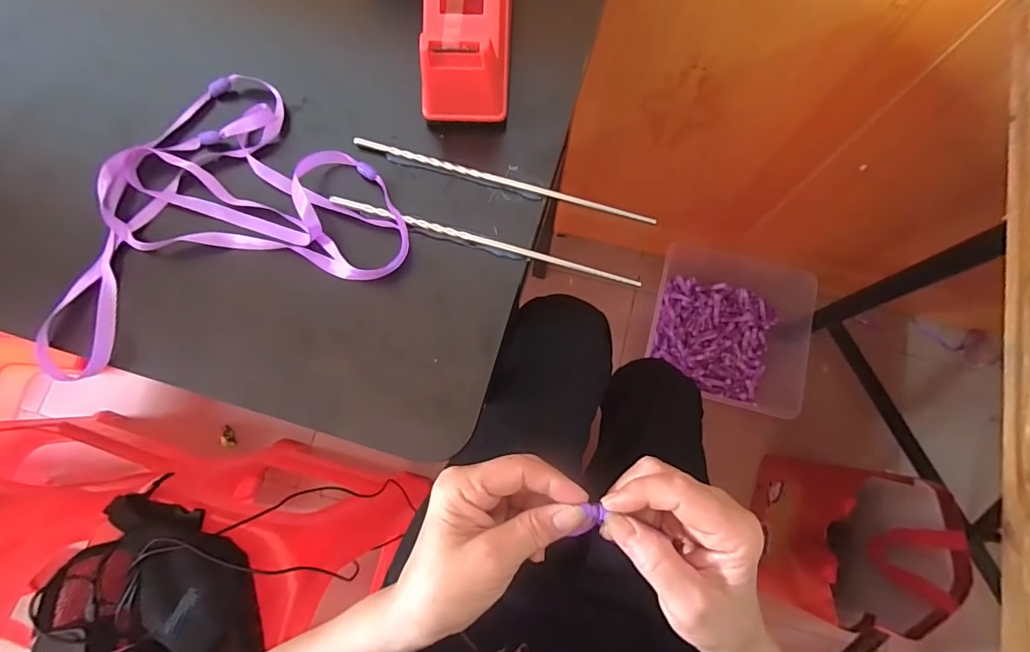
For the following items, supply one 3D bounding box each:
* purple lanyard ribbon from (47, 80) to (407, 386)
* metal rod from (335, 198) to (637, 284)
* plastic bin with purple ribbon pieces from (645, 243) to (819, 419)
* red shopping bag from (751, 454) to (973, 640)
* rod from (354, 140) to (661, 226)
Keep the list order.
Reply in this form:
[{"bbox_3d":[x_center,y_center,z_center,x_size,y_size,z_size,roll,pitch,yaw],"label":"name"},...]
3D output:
[{"bbox_3d":[-0.216,-0.091,0.334,0.244,0.025,0.188,-19,76,-3],"label":"purple lanyard ribbon"},{"bbox_3d":[-0.023,-0.060,0.336,0.220,0.007,0.007,16,77,5],"label":"metal rod"},{"bbox_3d":[0.427,-0.001,1.000,0.305,0.120,0.300,19,77,6],"label":"plastic bin with purple ribbon pieces"},{"bbox_3d":[0.536,0.349,0.803,0.199,0.240,0.219,15,77,5],"label":"red shopping bag"},{"bbox_3d":[-0.012,-0.105,0.348,0.215,0.005,0.007,16,77,5],"label":"rod"}]

